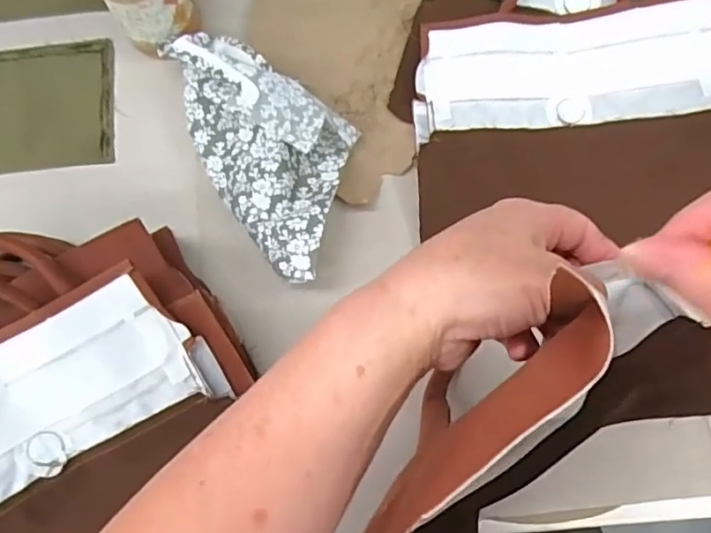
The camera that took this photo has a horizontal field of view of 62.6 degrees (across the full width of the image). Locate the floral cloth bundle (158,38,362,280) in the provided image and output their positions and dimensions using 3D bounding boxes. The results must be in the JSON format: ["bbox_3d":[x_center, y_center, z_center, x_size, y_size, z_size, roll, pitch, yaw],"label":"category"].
[{"bbox_3d":[-0.065,-0.099,0.453,0.114,0.052,0.212,-36,81,-8],"label":"floral cloth bundle"}]

